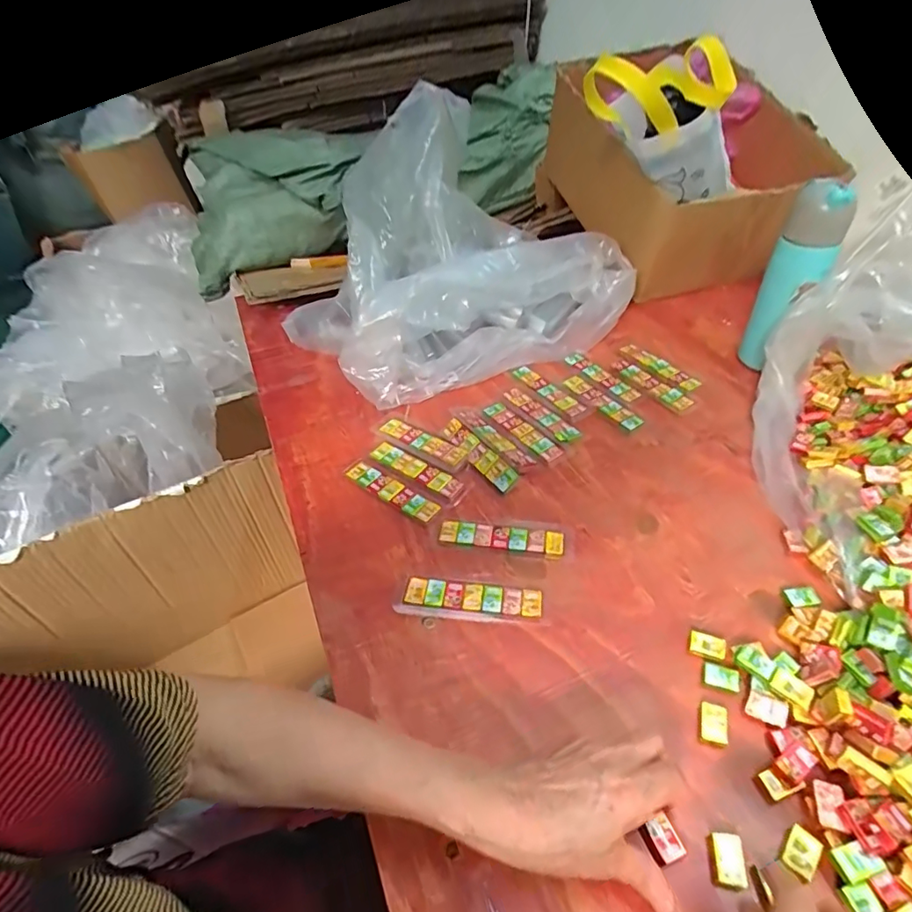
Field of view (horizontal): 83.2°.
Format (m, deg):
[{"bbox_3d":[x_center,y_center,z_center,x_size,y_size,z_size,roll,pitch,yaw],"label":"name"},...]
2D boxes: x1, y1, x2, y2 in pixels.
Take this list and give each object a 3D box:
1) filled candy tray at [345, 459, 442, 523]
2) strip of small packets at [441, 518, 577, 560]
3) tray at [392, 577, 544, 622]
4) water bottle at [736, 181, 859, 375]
[{"bbox_3d":[-0.070,0.036,0.548,0.120,0.005,0.027,27,52,29],"label":"filled candy tray"},{"bbox_3d":[0.047,0.078,0.497,0.125,0.009,0.039,3,44,9],"label":"strip of small packets"},{"bbox_3d":[0.011,0.124,0.452,0.128,0.009,0.037,1,44,7],"label":"tray"},{"bbox_3d":[0.393,-0.195,0.607,0.062,0.217,0.061,24,51,27],"label":"water bottle"}]

